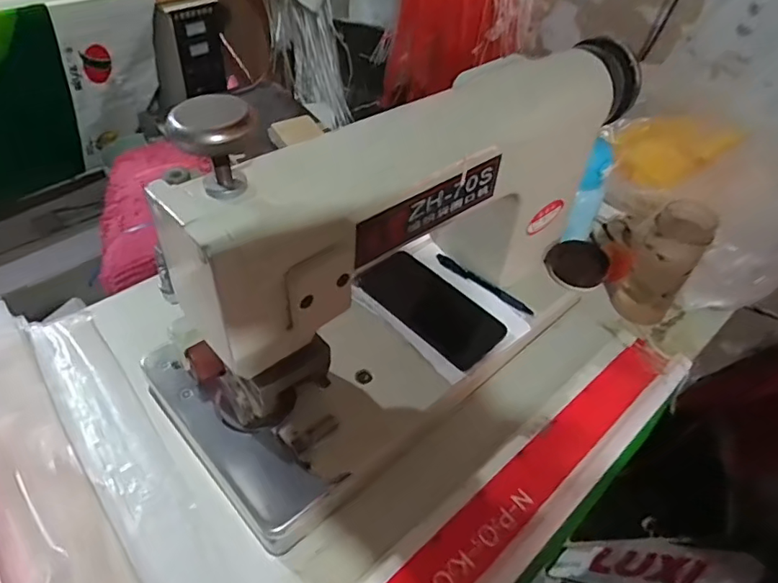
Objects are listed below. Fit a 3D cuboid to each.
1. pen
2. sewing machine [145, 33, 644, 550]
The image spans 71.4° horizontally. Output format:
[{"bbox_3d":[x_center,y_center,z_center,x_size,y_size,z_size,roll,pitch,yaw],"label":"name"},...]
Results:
[{"bbox_3d":[0.113,-0.010,0.654,0.134,0.008,0.017,32,50,23],"label":"pen"},{"bbox_3d":[0.057,-0.056,0.545,0.221,0.282,0.529,36,54,26],"label":"sewing machine"}]

